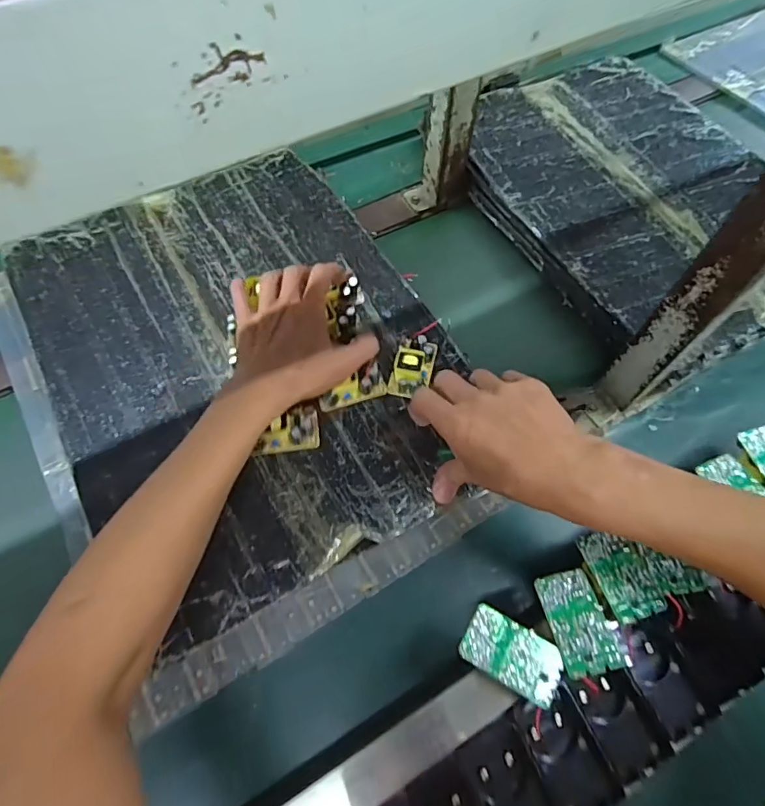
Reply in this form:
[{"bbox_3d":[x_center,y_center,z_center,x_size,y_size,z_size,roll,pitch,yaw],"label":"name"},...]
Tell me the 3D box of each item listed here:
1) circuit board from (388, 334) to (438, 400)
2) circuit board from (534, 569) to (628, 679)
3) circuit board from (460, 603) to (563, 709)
[{"bbox_3d":[0.030,-0.037,0.482,0.036,0.022,0.061,13,62,7],"label":"circuit board"},{"bbox_3d":[0.136,0.150,0.348,0.040,0.011,0.065,-10,62,-6],"label":"circuit board"},{"bbox_3d":[0.087,0.169,0.339,0.064,0.008,0.038,28,65,14],"label":"circuit board"}]

